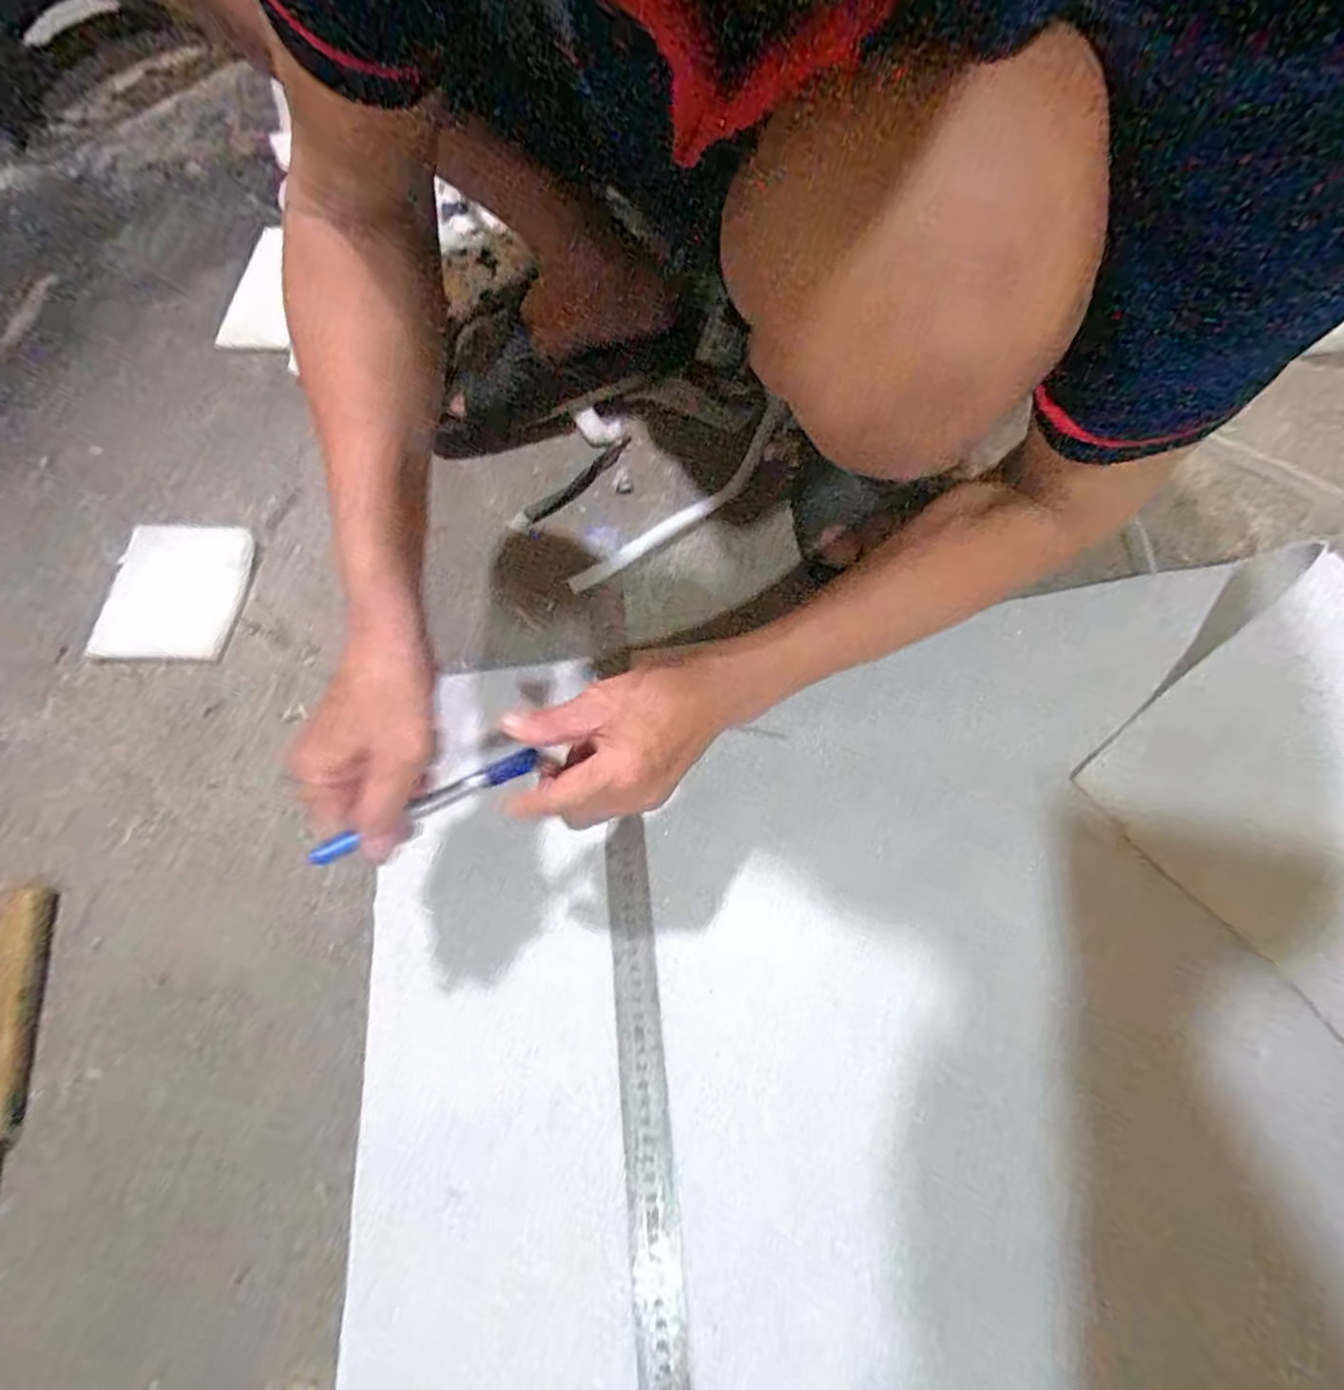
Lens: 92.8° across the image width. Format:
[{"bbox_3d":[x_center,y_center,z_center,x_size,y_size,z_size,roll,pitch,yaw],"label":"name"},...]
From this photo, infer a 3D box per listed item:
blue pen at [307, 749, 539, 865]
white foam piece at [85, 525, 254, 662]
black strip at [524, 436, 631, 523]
[{"bbox_3d":[-0.134,0.061,0.358,0.127,0.013,0.010,-25,69,-25],"label":"blue pen"},{"bbox_3d":[-0.436,-0.094,0.563,0.122,0.011,0.128,2,69,4],"label":"white foam piece"},{"bbox_3d":[-0.083,-0.197,0.587,0.121,0.004,0.021,-40,72,-12],"label":"black strip"}]

